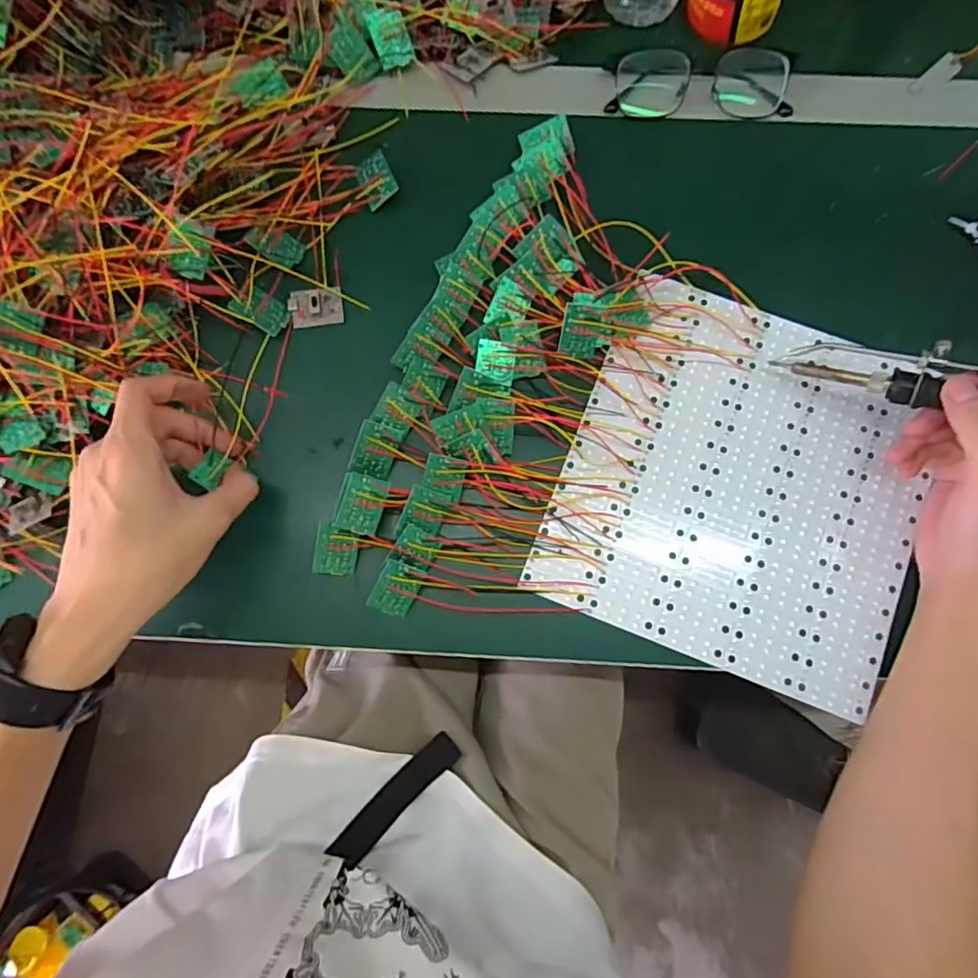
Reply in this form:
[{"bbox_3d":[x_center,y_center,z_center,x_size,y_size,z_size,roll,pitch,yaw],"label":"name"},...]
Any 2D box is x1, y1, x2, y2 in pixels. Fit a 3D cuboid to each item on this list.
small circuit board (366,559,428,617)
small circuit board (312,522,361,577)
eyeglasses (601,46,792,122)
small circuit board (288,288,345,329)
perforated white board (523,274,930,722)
[{"bbox_3d":[-0.058,0.064,0.374,0.026,0.005,0.034,25,101,-14],"label":"small circuit board"},{"bbox_3d":[-0.098,0.040,0.379,0.027,0.007,0.034,8,105,-16],"label":"small circuit board"},{"bbox_3d":[0.158,-0.302,0.438,0.132,0.026,0.042,1,81,0],"label":"eyeglasses"},{"bbox_3d":[-0.121,-0.128,0.415,0.037,0.009,0.026,-4,81,-1],"label":"small circuit board"},{"bbox_3d":[0.167,-0.004,0.390,0.221,0.009,0.231,21,82,3],"label":"perforated white board"}]

